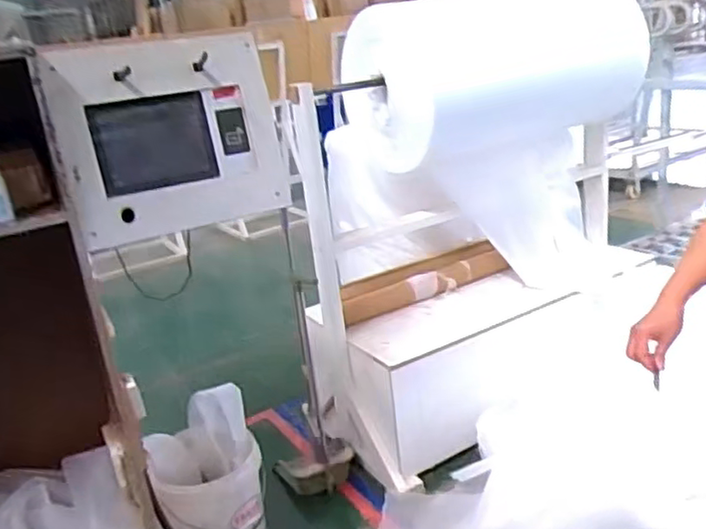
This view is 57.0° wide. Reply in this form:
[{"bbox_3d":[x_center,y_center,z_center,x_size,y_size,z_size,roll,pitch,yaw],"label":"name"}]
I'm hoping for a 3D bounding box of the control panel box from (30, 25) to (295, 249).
[{"bbox_3d":[-0.380,-0.273,1.368,0.453,0.384,0.118,-17,22,-25],"label":"control panel box"}]

